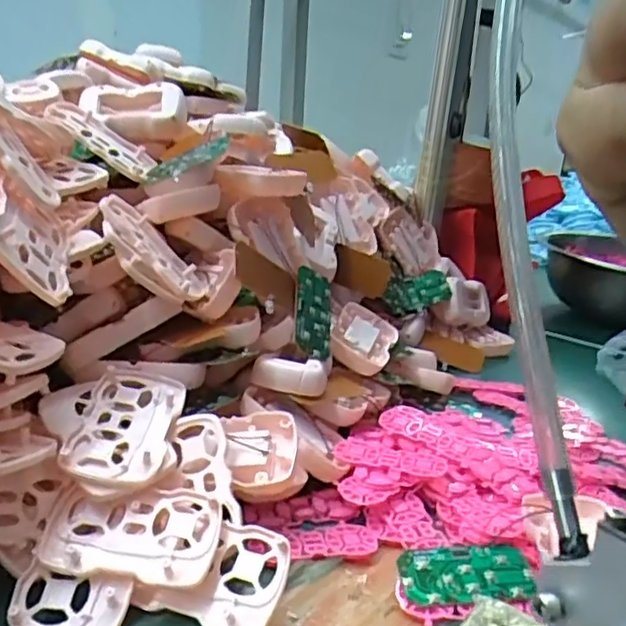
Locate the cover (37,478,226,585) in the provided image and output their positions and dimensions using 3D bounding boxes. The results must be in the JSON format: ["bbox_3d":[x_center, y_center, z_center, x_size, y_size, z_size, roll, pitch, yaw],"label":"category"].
[{"bbox_3d":[-0.096,0.117,0.341,0.089,0.011,0.052,7,38,2],"label":"cover"}]

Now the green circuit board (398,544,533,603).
[{"bbox_3d":[0.085,0.142,0.359,0.073,0.007,0.039,4,17,-6],"label":"green circuit board"}]

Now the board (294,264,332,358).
[{"bbox_3d":[0.000,-0.001,0.503,0.005,0.072,0.041,-17,-30,40],"label":"board"}]

